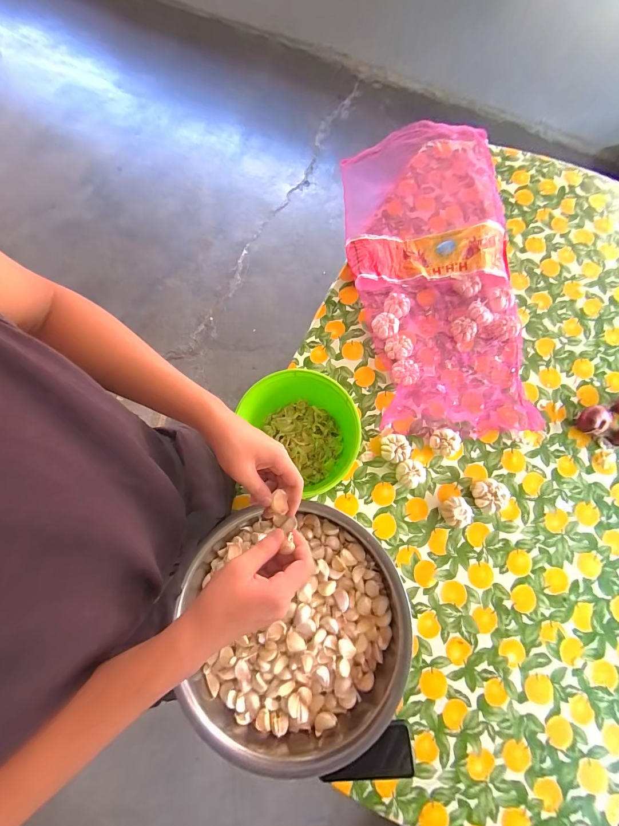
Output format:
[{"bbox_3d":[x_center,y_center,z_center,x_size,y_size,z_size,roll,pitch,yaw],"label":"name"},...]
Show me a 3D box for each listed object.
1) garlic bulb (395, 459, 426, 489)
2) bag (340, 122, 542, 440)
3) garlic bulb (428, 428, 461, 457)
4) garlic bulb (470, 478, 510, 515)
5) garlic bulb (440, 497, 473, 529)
[{"bbox_3d":[0.204,0.122,0.652,0.056,0.038,0.053,0,77,1],"label":"garlic bulb"},{"bbox_3d":[0.285,-0.344,0.753,0.382,0.062,0.785,-1,77,1],"label":"bag"},{"bbox_3d":[0.280,0.063,0.666,0.061,0.036,0.056,-3,77,0],"label":"garlic bulb"},{"bbox_3d":[0.356,0.165,0.638,0.061,0.033,0.063,0,77,1],"label":"garlic bulb"},{"bbox_3d":[0.288,0.195,0.634,0.056,0.035,0.056,-1,77,0],"label":"garlic bulb"}]

